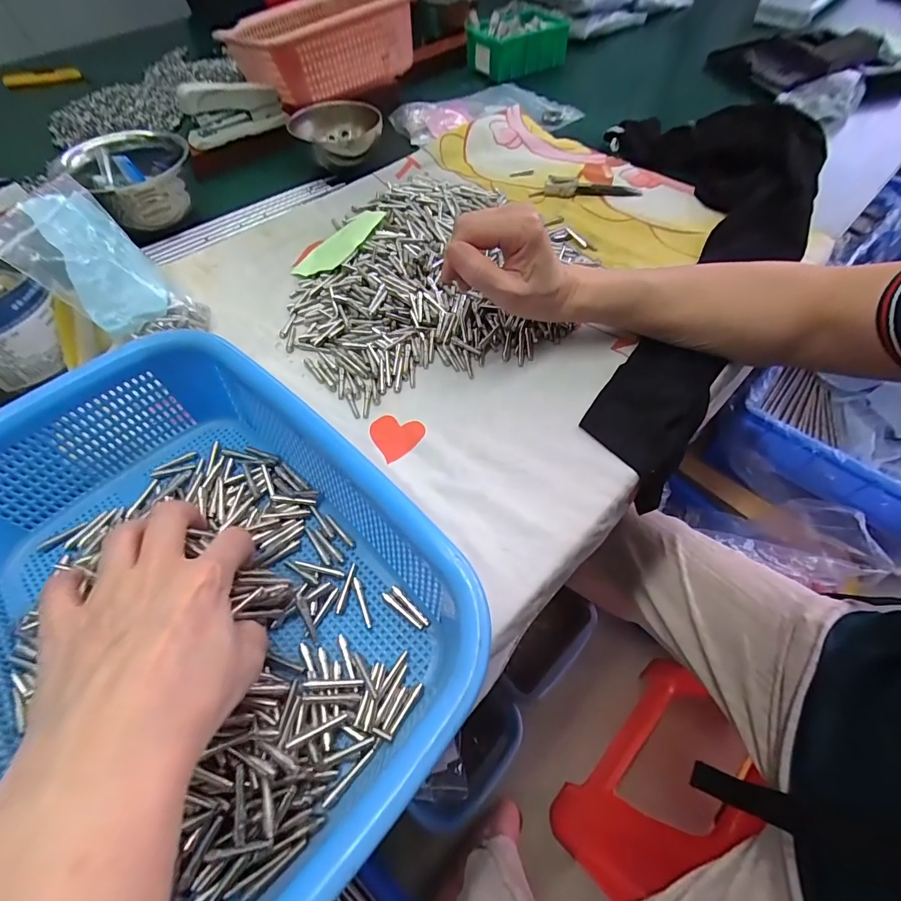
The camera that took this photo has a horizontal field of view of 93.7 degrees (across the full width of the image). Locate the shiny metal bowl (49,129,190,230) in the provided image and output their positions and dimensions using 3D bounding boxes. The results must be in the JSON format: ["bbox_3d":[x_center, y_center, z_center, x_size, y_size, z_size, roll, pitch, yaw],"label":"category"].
[{"bbox_3d":[-0.324,-0.277,0.439,0.109,0.066,0.099,4,57,3],"label":"shiny metal bowl"}]

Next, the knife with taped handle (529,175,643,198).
[{"bbox_3d":[0.156,-0.304,0.486,0.122,0.015,0.021,4,57,3],"label":"knife with taped handle"}]

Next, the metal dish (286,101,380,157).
[{"bbox_3d":[-0.135,-0.379,0.511,0.106,0.045,0.098,-6,57,-3],"label":"metal dish"}]

